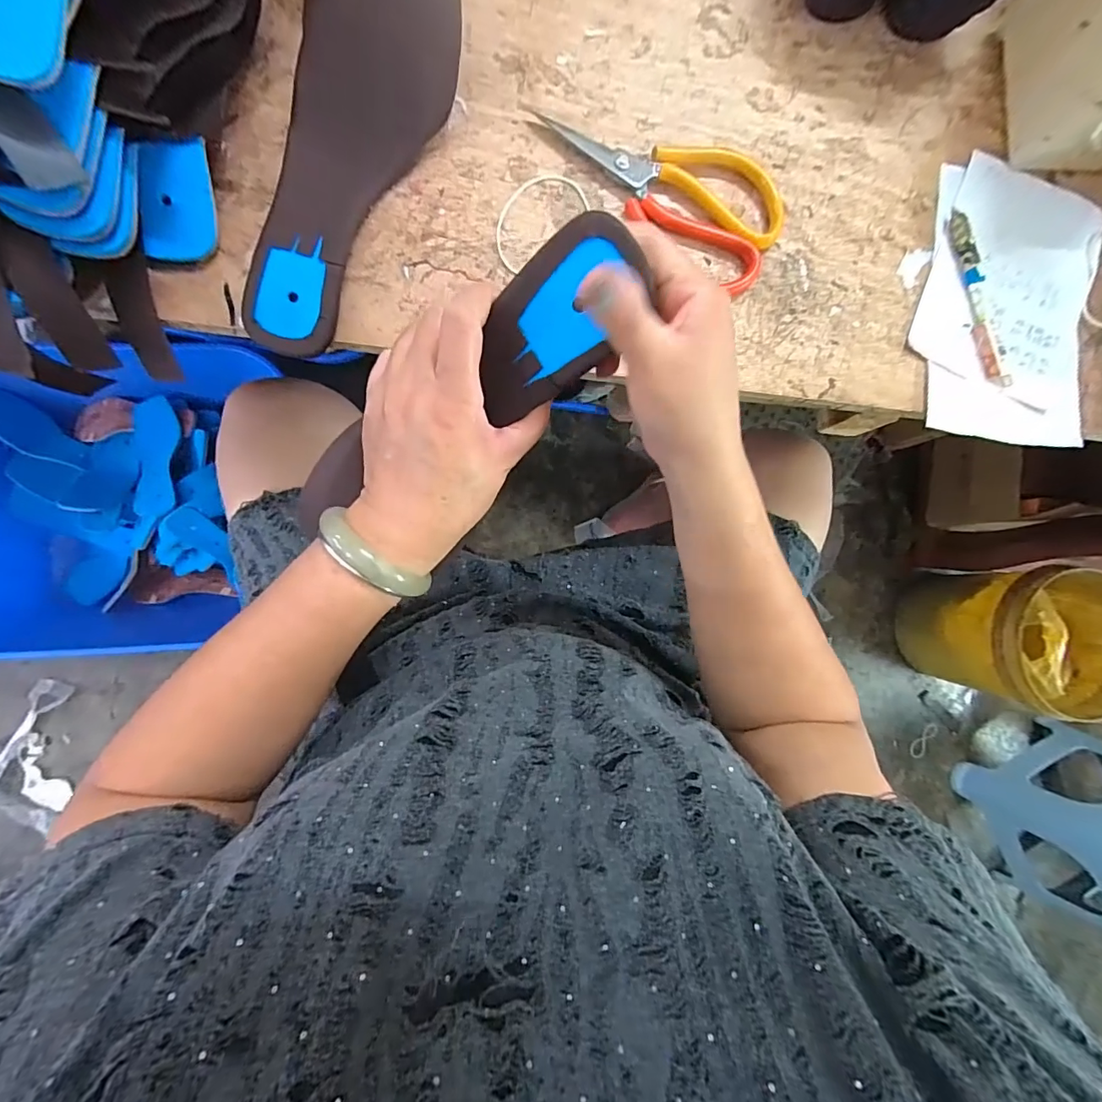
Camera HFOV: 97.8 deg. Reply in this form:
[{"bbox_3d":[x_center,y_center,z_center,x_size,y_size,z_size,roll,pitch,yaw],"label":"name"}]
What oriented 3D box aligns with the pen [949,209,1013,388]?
[{"bbox_3d":[0.326,-0.192,0.368,0.014,0.012,0.136,-13,90,-6],"label":"pen"}]

